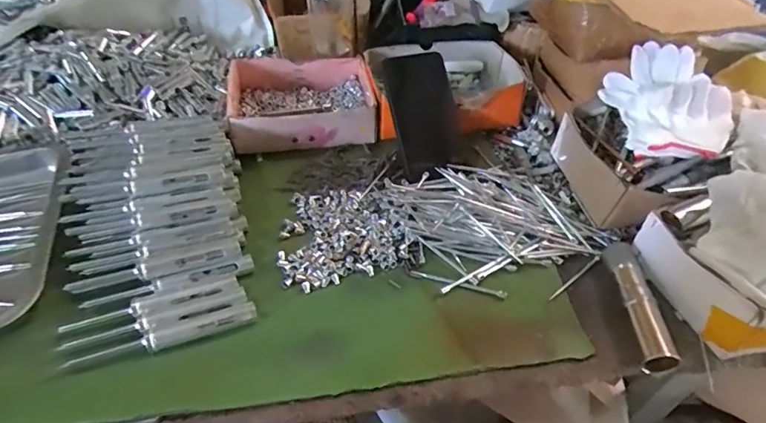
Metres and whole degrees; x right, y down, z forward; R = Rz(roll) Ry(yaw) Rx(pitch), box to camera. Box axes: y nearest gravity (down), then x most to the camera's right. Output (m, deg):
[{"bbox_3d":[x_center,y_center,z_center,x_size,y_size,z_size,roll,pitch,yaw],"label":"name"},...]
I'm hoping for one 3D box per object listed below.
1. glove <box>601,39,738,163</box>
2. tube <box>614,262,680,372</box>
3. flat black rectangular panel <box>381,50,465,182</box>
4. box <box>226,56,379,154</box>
[{"bbox_3d":[0.297,-0.118,0.489,0.124,0.051,0.154,22,49,19],"label":"glove"},{"bbox_3d":[0.223,0.087,0.403,0.024,0.025,0.098,2,45,0],"label":"tube"},{"bbox_3d":[0.048,-0.119,0.561,0.075,0.139,0.012,-14,8,19],"label":"flat black rectangular panel"},{"bbox_3d":[-0.103,-0.146,0.603,0.173,0.044,0.146,-6,46,-7],"label":"box"}]

